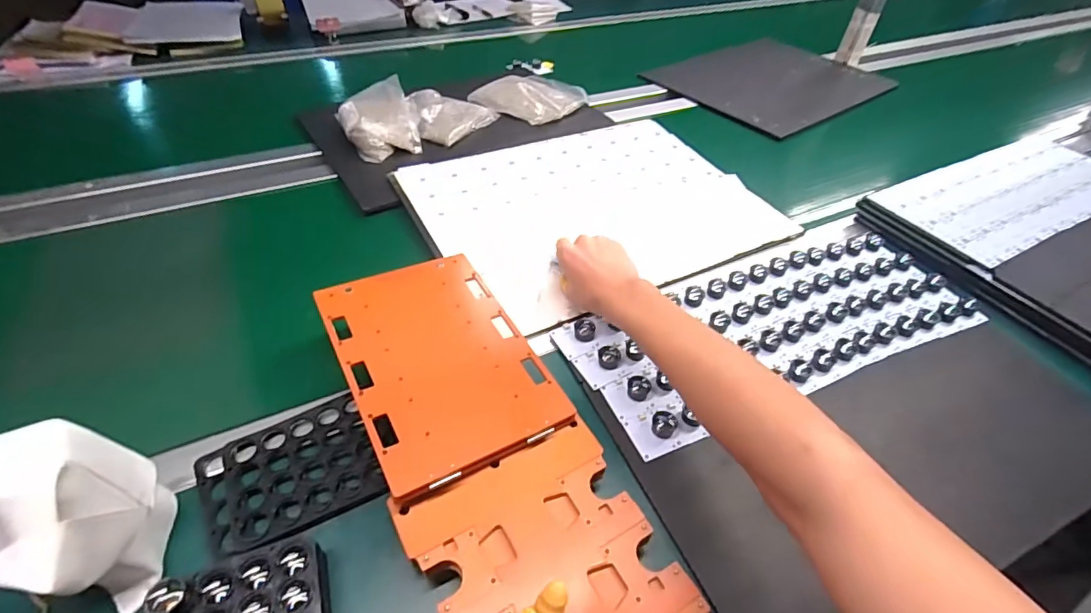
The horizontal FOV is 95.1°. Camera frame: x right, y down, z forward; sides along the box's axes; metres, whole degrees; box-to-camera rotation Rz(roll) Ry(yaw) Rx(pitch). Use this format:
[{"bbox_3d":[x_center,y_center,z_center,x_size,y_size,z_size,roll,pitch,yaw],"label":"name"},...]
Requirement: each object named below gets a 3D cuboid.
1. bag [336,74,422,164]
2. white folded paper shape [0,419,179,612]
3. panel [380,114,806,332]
[{"bbox_3d":[-0.272,-0.307,0.816,0.119,0.050,0.166,-14,49,-15],"label":"bag"},{"bbox_3d":[-0.309,0.142,0.328,0.064,0.116,0.097,-6,47,-8],"label":"white folded paper shape"},{"bbox_3d":[0.069,-0.151,0.713,0.458,0.013,0.359,-22,51,-21],"label":"panel"}]

